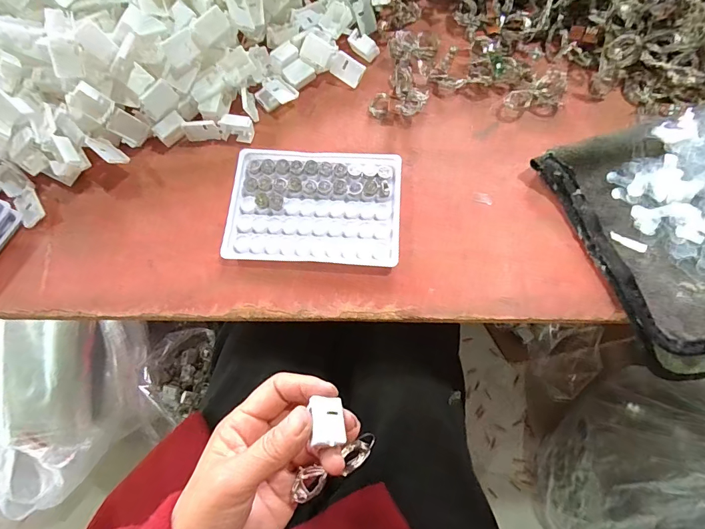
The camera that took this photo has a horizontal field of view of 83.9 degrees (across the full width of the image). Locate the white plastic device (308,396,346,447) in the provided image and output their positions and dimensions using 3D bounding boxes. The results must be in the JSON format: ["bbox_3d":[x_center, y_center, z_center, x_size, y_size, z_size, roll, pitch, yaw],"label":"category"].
[{"bbox_3d":[-0.015,0.092,0.228,0.020,0.010,0.026,12,51,-29],"label":"white plastic device"}]

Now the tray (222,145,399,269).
[{"bbox_3d":[-0.028,-0.046,0.302,0.128,0.007,0.093,4,72,3],"label":"tray"}]

